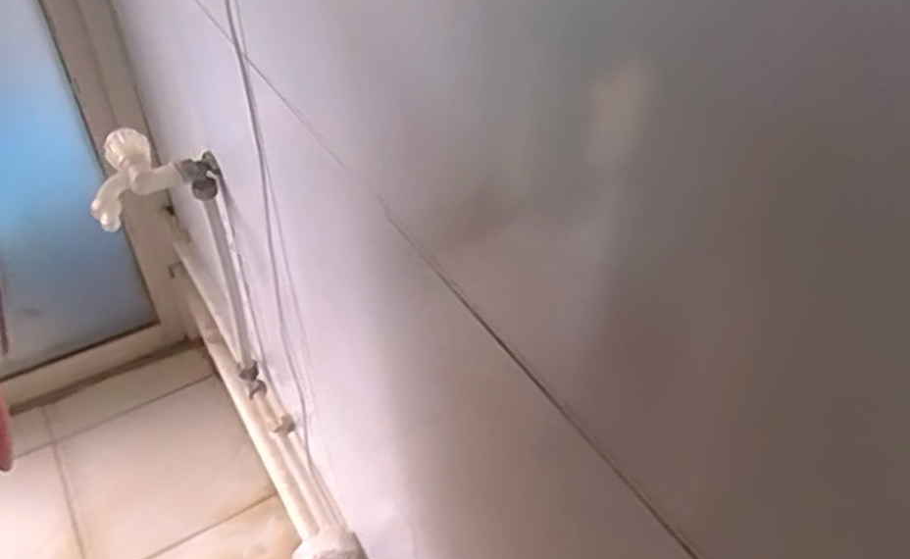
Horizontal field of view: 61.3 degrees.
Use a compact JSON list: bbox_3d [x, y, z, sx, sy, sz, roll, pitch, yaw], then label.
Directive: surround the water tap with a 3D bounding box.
[{"bbox_3d":[-0.305,-0.104,0.765,0.124,0.068,0.082,-27,48,-27],"label":"water tap"}]

